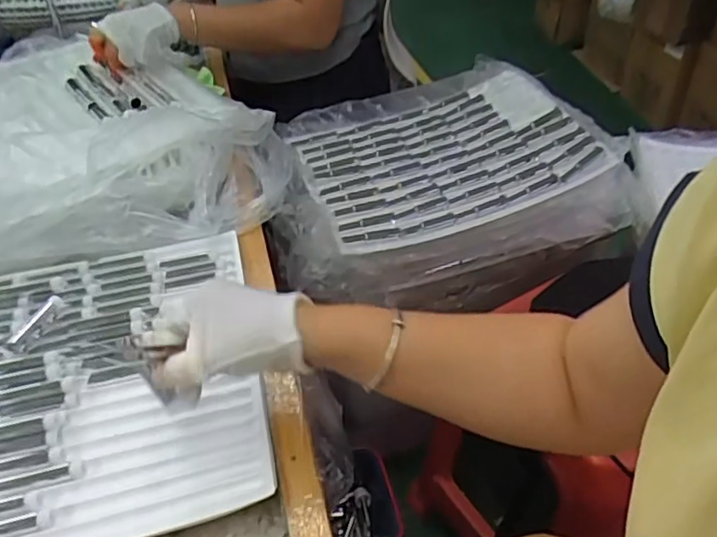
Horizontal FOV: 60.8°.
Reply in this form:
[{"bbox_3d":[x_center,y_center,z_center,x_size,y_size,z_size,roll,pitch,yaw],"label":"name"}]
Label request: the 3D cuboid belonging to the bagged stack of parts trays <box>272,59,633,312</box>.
[{"bbox_3d":[0.107,-0.134,0.994,0.502,0.195,0.376,-13,43,-10],"label":"bagged stack of parts trays"}]

